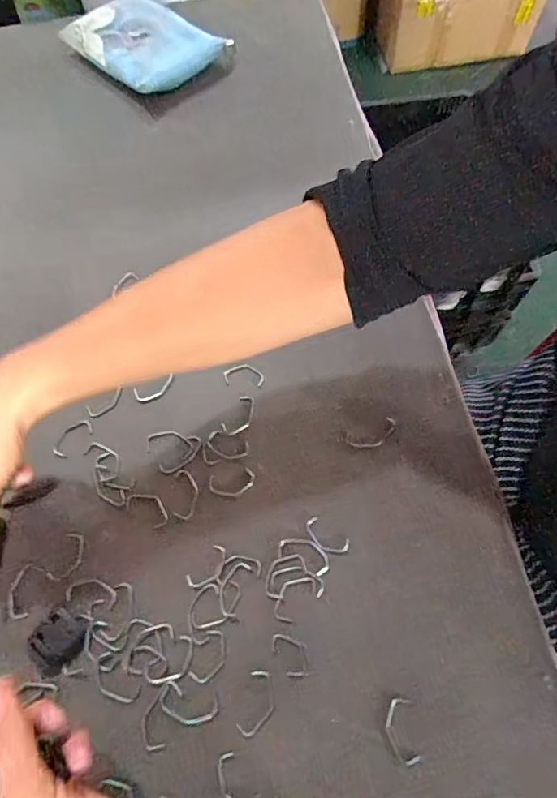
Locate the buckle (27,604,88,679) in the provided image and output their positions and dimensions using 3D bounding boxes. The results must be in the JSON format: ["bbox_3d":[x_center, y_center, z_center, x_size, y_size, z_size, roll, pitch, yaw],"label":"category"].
[{"bbox_3d":[-0.150,0.163,0.329,0.032,0.004,0.039,38,74,16],"label":"buckle"}]

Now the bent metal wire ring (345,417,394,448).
[{"bbox_3d":[0.073,0.028,0.381,0.041,0.004,0.018,-21,68,-6],"label":"bent metal wire ring"}]

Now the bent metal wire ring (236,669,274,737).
[{"bbox_3d":[-0.013,0.195,0.312,0.020,0.004,0.037,15,68,8],"label":"bent metal wire ring"}]

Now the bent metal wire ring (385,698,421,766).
[{"bbox_3d":[0.075,0.205,0.301,0.017,0.004,0.033,-5,67,0],"label":"bent metal wire ring"}]

